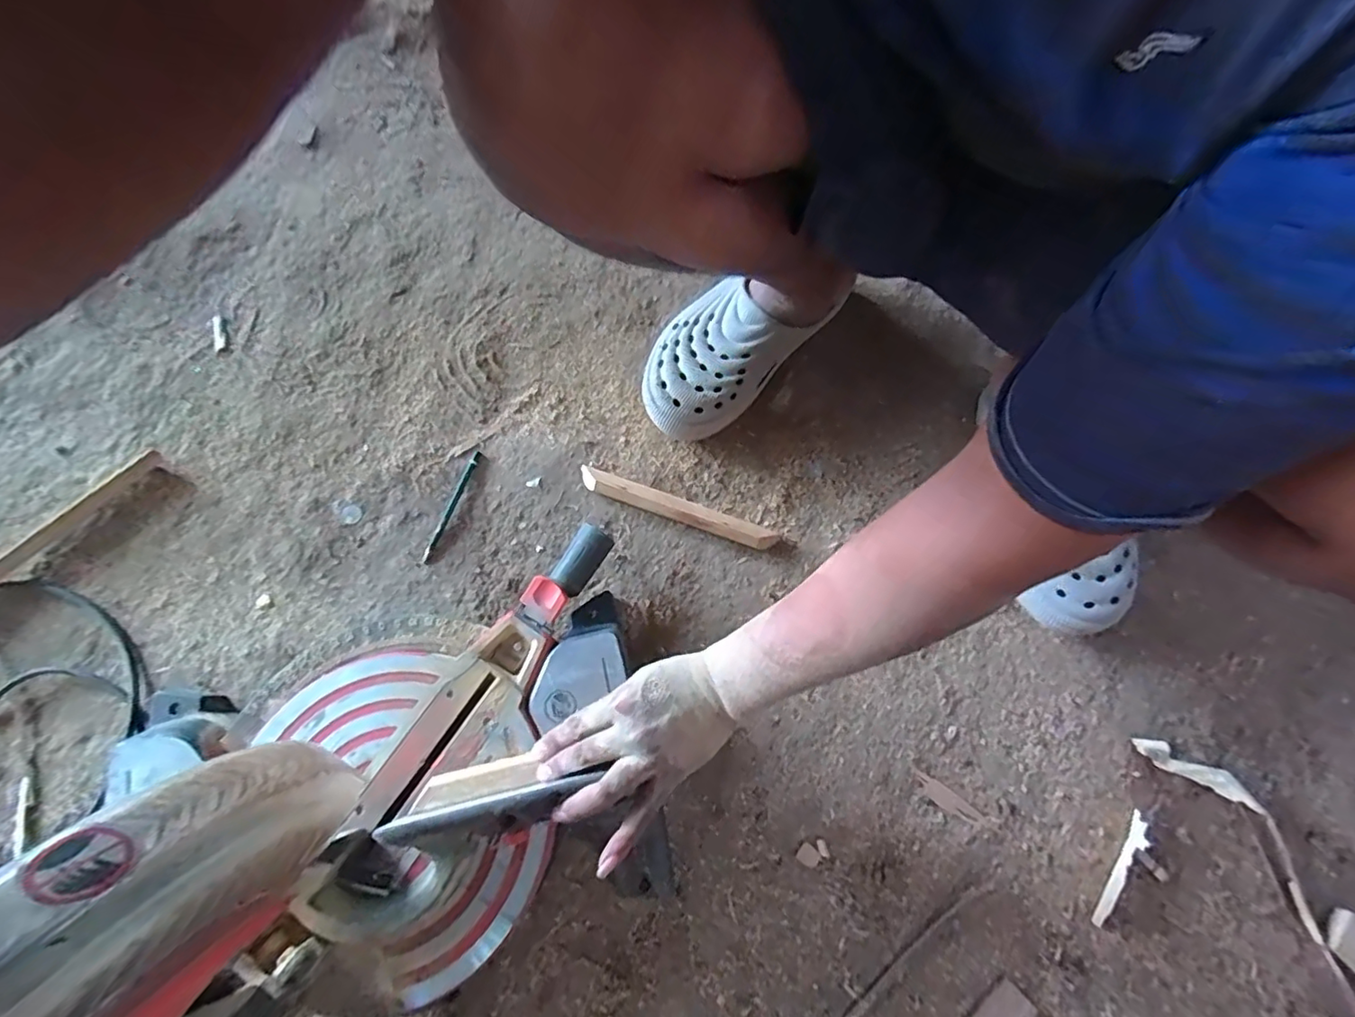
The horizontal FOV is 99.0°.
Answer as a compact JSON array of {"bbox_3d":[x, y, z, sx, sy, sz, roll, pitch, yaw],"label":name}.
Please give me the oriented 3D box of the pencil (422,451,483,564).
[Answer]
[{"bbox_3d":[-0.244,-0.003,0.622,0.010,0.012,0.128,22,73,5],"label":"pencil"}]

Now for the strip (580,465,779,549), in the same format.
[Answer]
[{"bbox_3d":[-0.001,0.000,0.617,0.215,0.020,0.024,19,73,4],"label":"strip"}]

